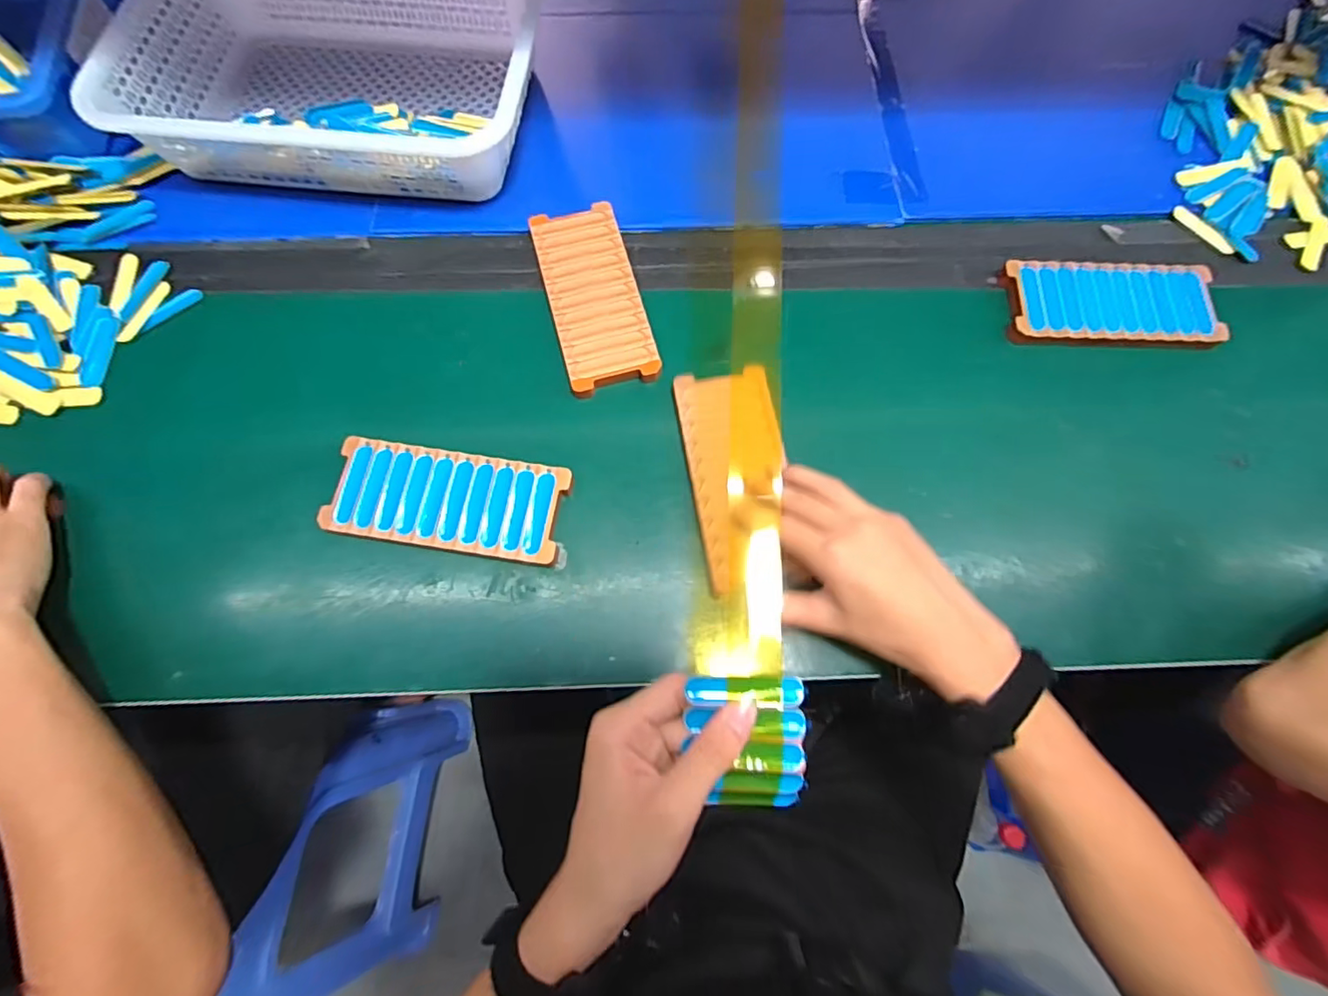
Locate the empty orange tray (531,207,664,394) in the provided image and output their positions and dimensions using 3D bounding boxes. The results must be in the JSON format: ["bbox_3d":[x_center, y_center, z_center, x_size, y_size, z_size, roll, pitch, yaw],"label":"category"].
[{"bbox_3d":[-0.060,-0.173,0.481,0.076,0.013,0.172,-15,74,-5],"label":"empty orange tray"}]

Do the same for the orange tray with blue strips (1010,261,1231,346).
[{"bbox_3d":[0.389,-0.167,0.486,0.172,0.017,0.076,2,73,0],"label":"orange tray with blue strips"}]

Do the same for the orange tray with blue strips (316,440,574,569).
[{"bbox_3d":[-0.162,0.003,0.424,0.171,0.014,0.074,8,73,2],"label":"orange tray with blue strips"}]

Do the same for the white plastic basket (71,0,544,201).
[{"bbox_3d":[-0.292,-0.413,0.520,0.352,0.075,0.268,5,73,1],"label":"white plastic basket"}]

